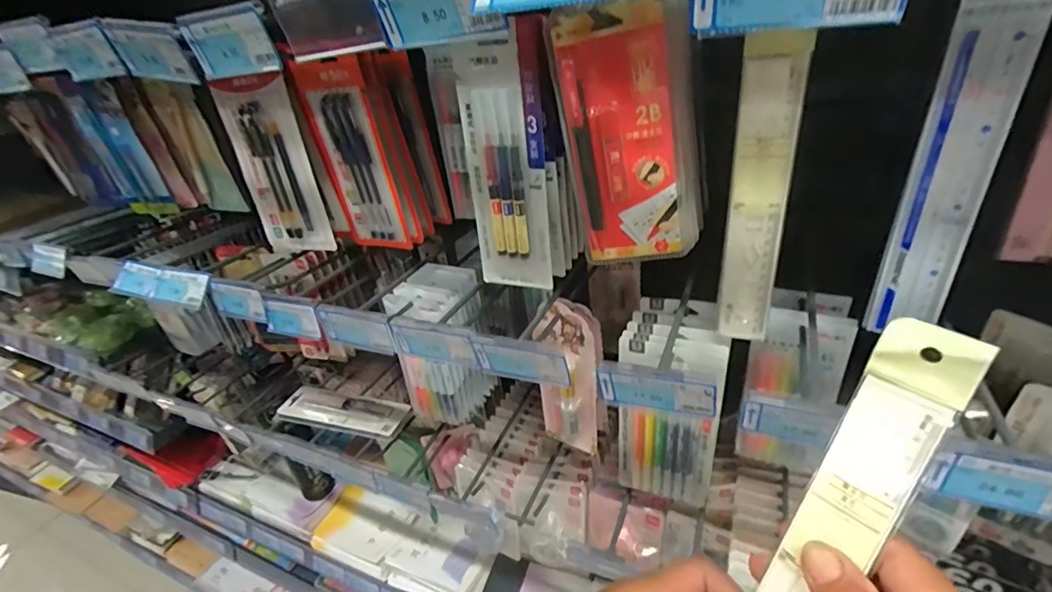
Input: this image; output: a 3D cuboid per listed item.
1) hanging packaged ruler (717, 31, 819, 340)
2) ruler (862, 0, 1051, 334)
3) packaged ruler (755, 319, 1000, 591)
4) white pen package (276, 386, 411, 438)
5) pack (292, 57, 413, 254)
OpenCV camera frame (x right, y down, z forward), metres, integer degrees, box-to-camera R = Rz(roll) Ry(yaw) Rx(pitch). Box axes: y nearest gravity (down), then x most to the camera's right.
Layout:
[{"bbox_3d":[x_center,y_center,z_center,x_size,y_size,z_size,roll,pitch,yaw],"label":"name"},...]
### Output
[{"bbox_3d":[0.167,-0.063,0.357,0.037,0.223,0.005,7,34,22],"label":"hanging packaged ruler"},{"bbox_3d":[0.275,-0.073,0.319,0.044,0.229,0.006,12,38,28],"label":"ruler"},{"bbox_3d":[0.142,0.128,0.236,0.007,0.240,0.037,13,12,-44],"label":"packaged ruler"},{"bbox_3d":[-0.268,0.167,0.729,0.191,0.022,0.066,3,33,15],"label":"white pen package"},{"bbox_3d":[-0.174,-0.136,0.501,0.082,0.190,0.019,7,37,20],"label":"pack"}]

